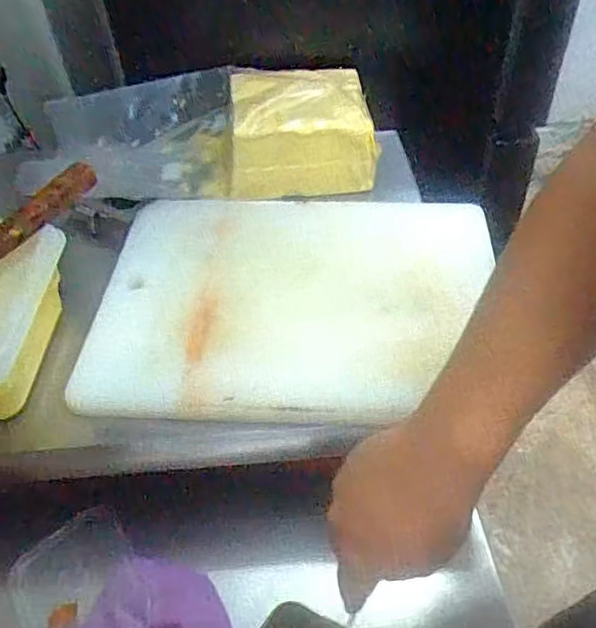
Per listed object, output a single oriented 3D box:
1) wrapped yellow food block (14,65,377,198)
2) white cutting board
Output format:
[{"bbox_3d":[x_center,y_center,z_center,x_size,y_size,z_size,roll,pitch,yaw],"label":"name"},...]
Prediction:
[{"bbox_3d":[-0.112,-0.218,0.761,0.402,0.086,0.163,-2,48,0],"label":"wrapped yellow food block"},{"bbox_3d":[0.000,-0.030,0.626,0.388,0.022,0.298,-2,47,2],"label":"white cutting board"}]

